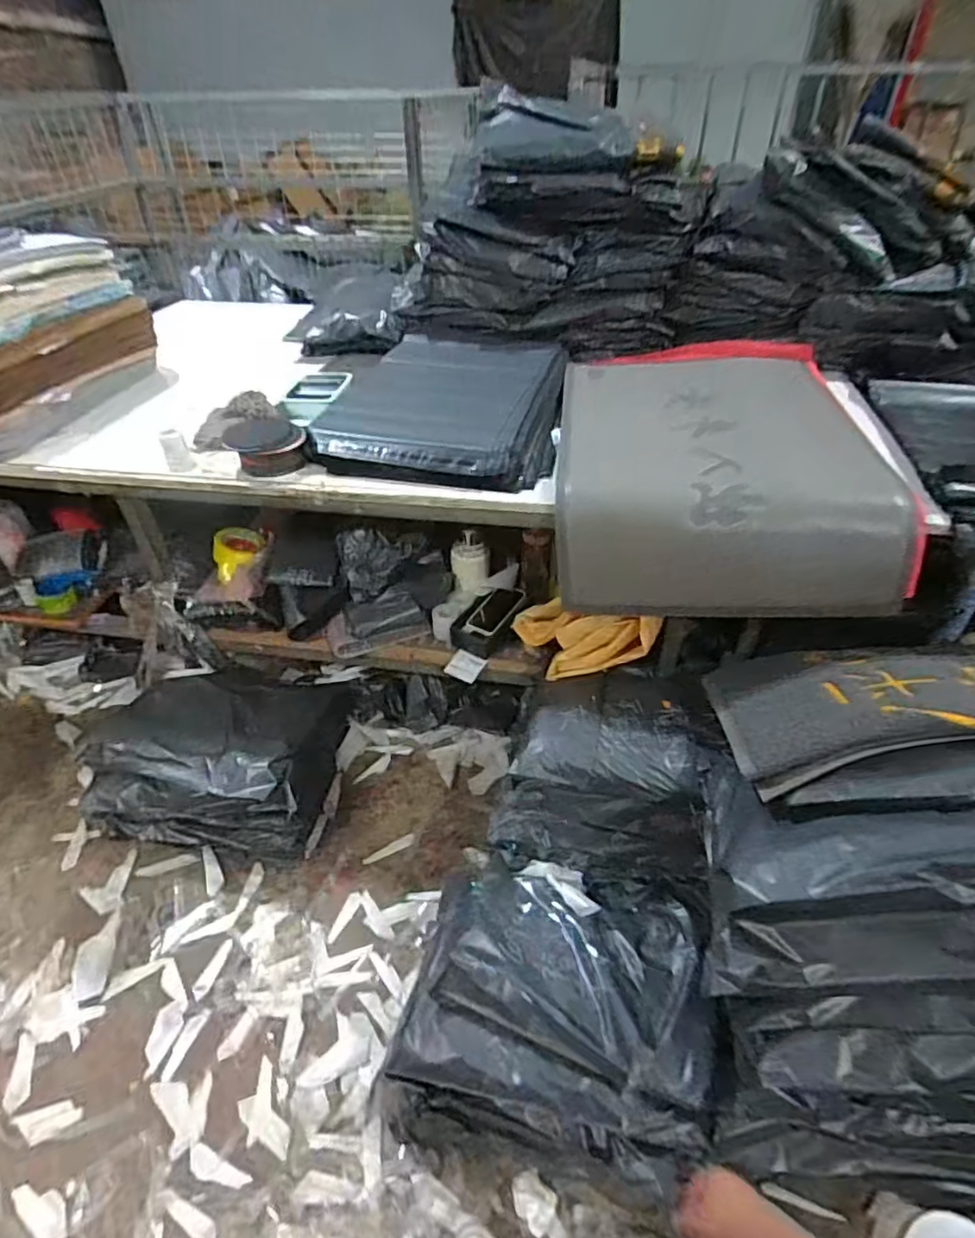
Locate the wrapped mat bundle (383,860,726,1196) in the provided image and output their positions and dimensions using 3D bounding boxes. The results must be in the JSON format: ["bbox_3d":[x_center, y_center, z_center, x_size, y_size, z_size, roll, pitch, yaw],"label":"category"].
[{"bbox_3d":[0.121,0.670,1.106,0.513,0.190,0.418,8,42,9],"label":"wrapped mat bundle"}]

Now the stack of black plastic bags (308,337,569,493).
[{"bbox_3d":[-0.073,-0.490,1.388,0.482,0.076,0.626,8,42,9],"label":"stack of black plastic bags"}]

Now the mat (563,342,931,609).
[{"bbox_3d":[0.450,-0.309,1.320,0.599,0.326,0.763,4,41,5],"label":"mat"}]

